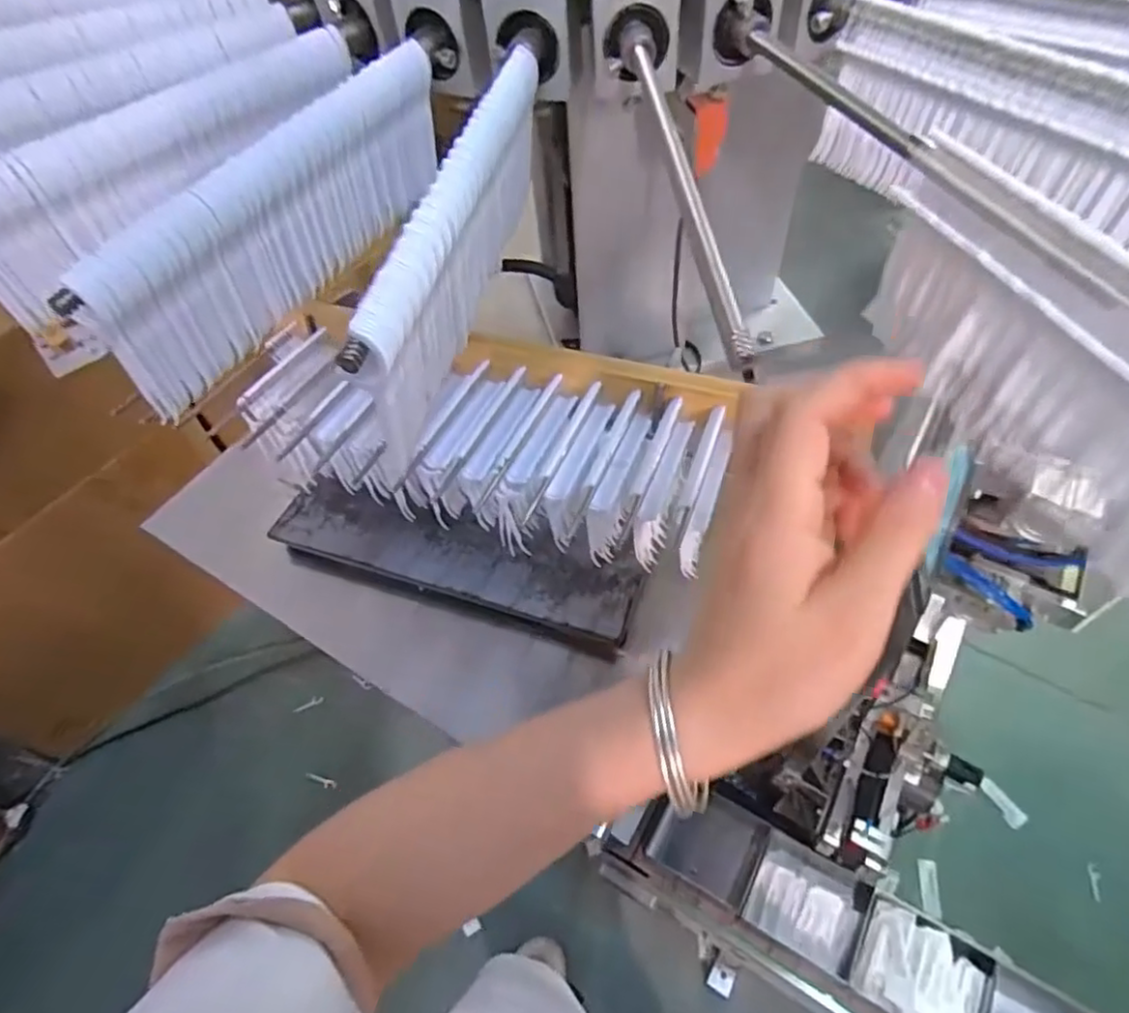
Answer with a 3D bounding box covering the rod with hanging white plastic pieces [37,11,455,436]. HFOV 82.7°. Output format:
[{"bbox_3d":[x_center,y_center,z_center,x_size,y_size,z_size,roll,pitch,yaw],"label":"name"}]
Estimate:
[{"bbox_3d":[-0.113,-0.134,0.292,0.014,0.073,0.222,21,58,19],"label":"rod with hanging white plastic pieces"}]

